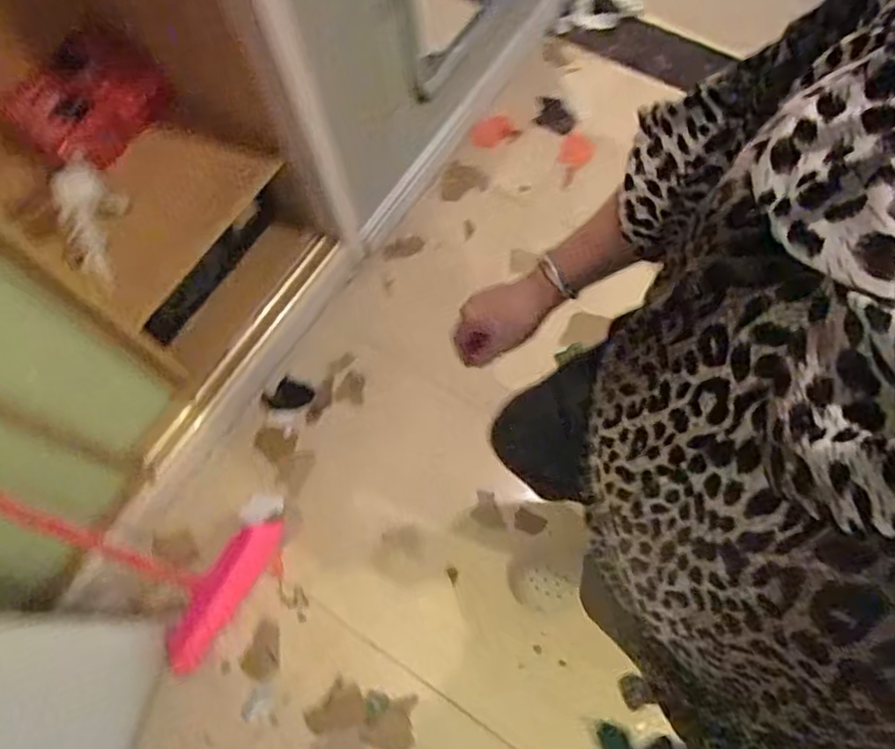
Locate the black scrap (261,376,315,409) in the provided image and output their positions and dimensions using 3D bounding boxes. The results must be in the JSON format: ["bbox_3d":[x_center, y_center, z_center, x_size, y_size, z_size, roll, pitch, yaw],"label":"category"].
[{"bbox_3d":[-0.366,0.049,1.484,0.100,0.017,0.075,-38,92,-20],"label":"black scrap"}]

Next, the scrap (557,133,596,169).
[{"bbox_3d":[0.337,-0.590,1.701,0.087,0.009,0.096,30,81,15],"label":"scrap"}]

